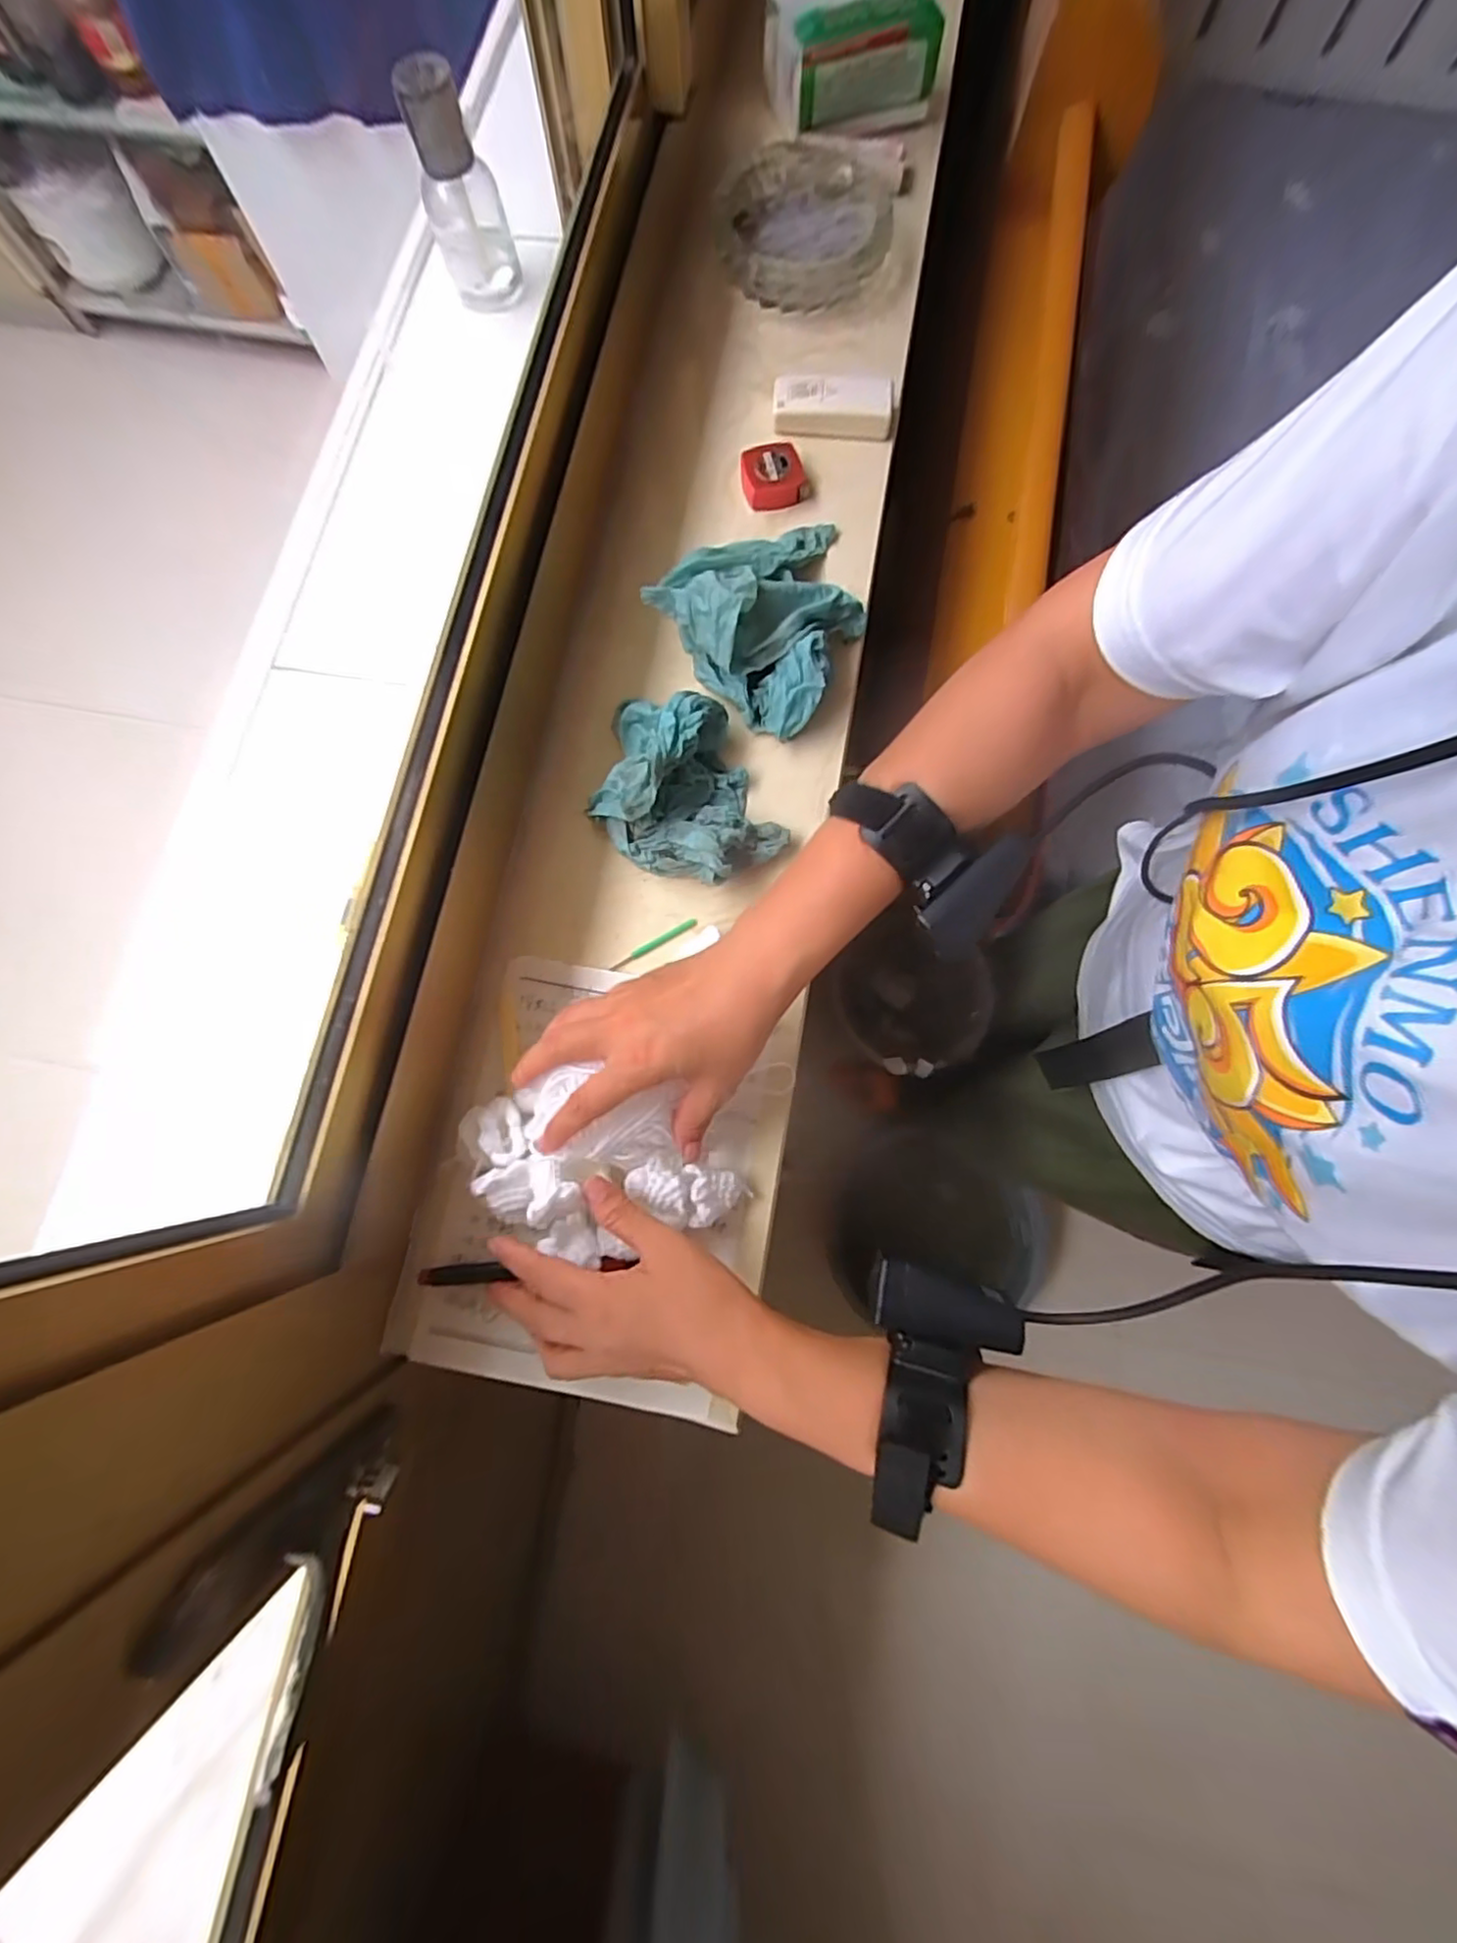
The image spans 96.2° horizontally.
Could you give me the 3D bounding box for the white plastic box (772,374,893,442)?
[{"bbox_3d":[0.083,-0.452,0.522,0.094,0.023,0.033,0,78,0],"label":"white plastic box"}]

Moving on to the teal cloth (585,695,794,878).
[{"bbox_3d":[-0.037,-0.126,0.445,0.111,0.050,0.152,-26,79,-5],"label":"teal cloth"}]

